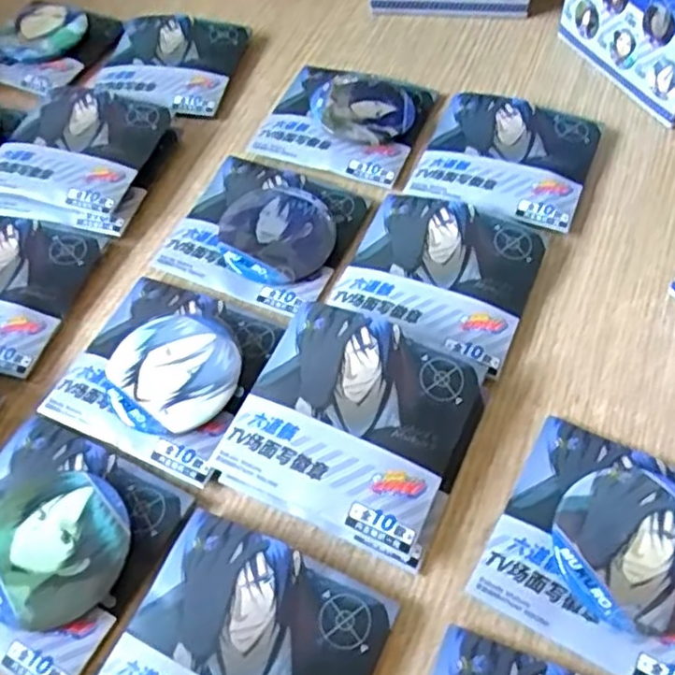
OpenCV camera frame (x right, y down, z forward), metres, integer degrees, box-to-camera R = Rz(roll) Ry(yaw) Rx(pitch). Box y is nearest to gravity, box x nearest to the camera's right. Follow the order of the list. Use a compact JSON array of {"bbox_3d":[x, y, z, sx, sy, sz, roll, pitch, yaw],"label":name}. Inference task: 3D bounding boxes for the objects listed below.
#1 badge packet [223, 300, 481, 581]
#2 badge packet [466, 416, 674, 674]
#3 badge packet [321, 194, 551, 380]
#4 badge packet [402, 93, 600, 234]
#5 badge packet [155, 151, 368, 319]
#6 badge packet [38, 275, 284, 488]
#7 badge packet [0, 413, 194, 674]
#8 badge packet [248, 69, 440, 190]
[{"bbox_3d":[0.007,0.032,0.267,0.082,0.020,0.082,19,58,15],"label":"badge packet"},{"bbox_3d":[0.101,0.074,0.241,0.081,0.010,0.079,25,60,18],"label":"badge packet"},{"bbox_3d":[0.046,-0.030,0.313,0.083,0.012,0.085,21,59,16],"label":"badge packet"},{"bbox_3d":[0.089,-0.096,0.358,0.083,0.010,0.081,20,59,15],"label":"badge packet"},{"bbox_3d":[-0.034,-0.059,0.337,0.083,0.007,0.084,20,59,15],"label":"badge packet"},{"bbox_3d":[-0.072,0.010,0.292,0.081,0.010,0.080,20,59,15],"label":"badge packet"},{"bbox_3d":[-0.111,0.076,0.255,0.084,0.015,0.081,23,60,17],"label":"badge packet"},{"bbox_3d":[0.005,-0.125,0.380,0.086,0.012,0.080,17,58,13],"label":"badge packet"}]

